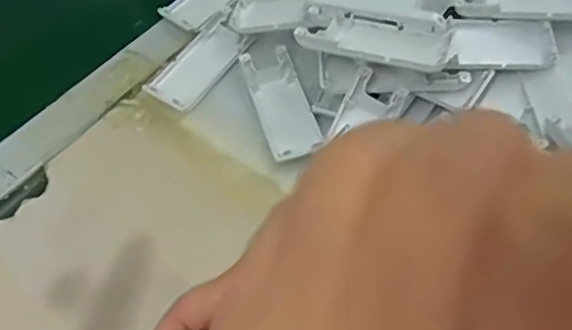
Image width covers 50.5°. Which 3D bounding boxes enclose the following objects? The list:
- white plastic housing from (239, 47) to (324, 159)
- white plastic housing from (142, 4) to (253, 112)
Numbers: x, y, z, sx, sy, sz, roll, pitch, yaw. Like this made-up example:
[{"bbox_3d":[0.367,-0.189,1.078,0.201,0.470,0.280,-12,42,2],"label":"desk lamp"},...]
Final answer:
[{"bbox_3d":[-0.003,-0.047,0.463,0.038,0.014,0.101,-15,59,-11],"label":"white plastic housing"},{"bbox_3d":[-0.066,-0.084,0.480,0.044,0.010,0.099,32,63,12],"label":"white plastic housing"}]

